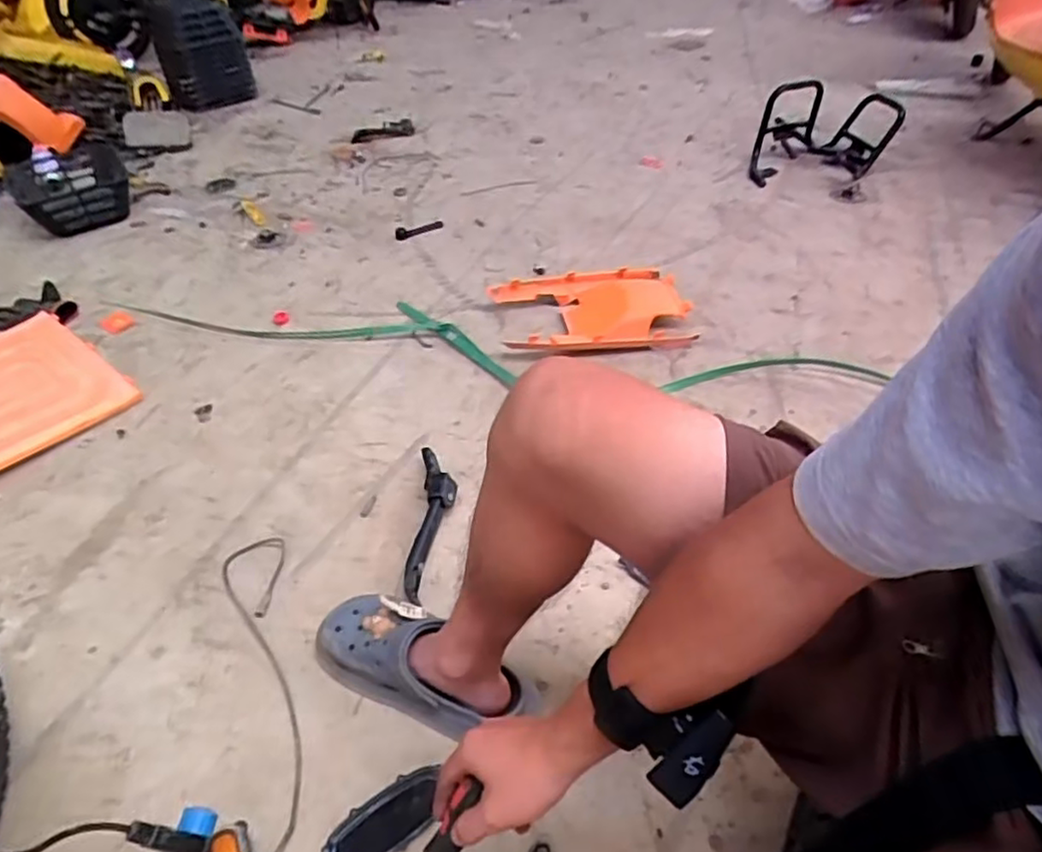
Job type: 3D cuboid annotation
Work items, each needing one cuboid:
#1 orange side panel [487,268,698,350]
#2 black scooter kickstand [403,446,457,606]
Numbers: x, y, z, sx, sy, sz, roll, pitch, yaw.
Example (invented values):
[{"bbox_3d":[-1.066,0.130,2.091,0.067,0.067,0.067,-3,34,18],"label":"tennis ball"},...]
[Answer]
[{"bbox_3d":[0.145,-0.242,1.368,0.389,0.043,0.302,-8,42,-5],"label":"orange side panel"},{"bbox_3d":[-0.124,0.136,0.946,0.058,0.044,0.281,-2,42,1],"label":"black scooter kickstand"}]

